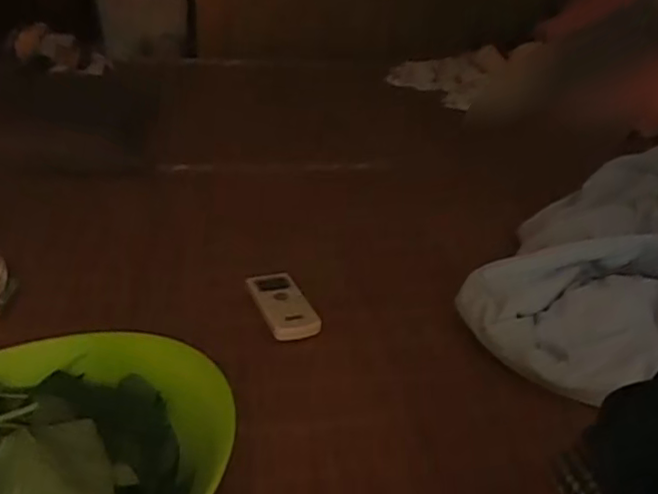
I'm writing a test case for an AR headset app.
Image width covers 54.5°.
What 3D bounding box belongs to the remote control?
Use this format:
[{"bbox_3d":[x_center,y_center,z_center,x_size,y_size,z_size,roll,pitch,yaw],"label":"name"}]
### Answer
[{"bbox_3d":[-0.054,0.068,0.771,0.057,0.015,0.120,-6,28,-20],"label":"remote control"}]

